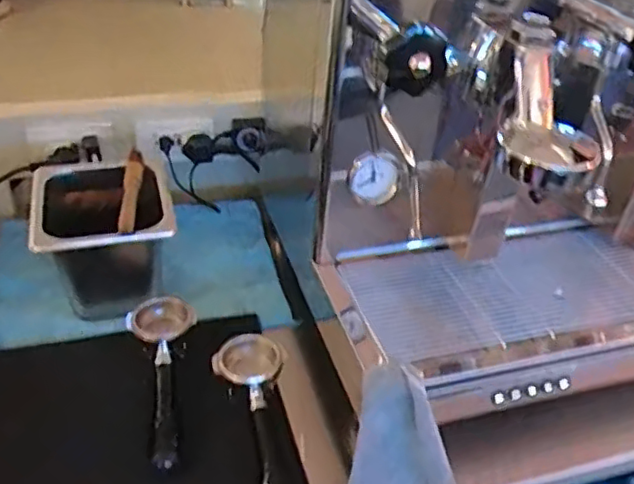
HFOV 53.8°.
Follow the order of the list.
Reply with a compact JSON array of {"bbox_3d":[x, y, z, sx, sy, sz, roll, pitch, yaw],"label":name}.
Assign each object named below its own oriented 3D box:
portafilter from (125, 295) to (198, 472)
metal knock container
[{"bbox_3d":[-0.169,0.150,0.690,0.078,0.050,0.211,-4,52,-12],"label":"portafilter"},{"bbox_3d":[-0.270,-0.006,0.800,0.156,0.149,0.174,-11,40,-20],"label":"metal knock container"}]

